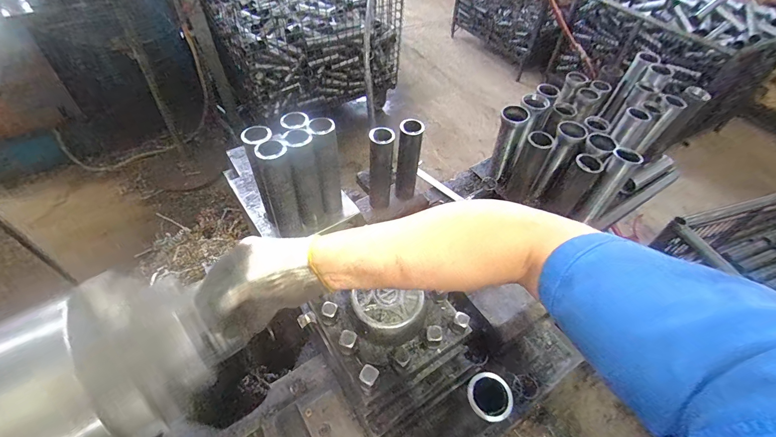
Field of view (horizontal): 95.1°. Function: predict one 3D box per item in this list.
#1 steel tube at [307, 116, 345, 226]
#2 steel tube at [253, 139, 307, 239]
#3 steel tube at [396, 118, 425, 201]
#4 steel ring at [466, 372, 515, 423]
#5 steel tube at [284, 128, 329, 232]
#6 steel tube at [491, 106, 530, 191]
[{"bbox_3d":[-0.108,-0.077,0.643,0.043,0.212,0.054,-7,51,-8],"label":"steel tube"},{"bbox_3d":[-0.178,-0.042,0.592,0.051,0.181,0.046,-19,54,-17],"label":"steel tube"},{"bbox_3d":[0.042,-0.116,0.731,0.042,0.180,0.042,9,51,5],"label":"steel tube"},{"bbox_3d":[0.104,0.180,0.360,0.045,0.009,0.044,1,50,-1],"label":"steel ring"},{"bbox_3d":[-0.140,-0.055,0.621,0.045,0.213,0.042,-15,53,-14],"label":"steel tube"},{"bbox_3d":[0.269,-0.166,0.822,0.059,0.184,0.067,16,52,11],"label":"steel tube"}]

